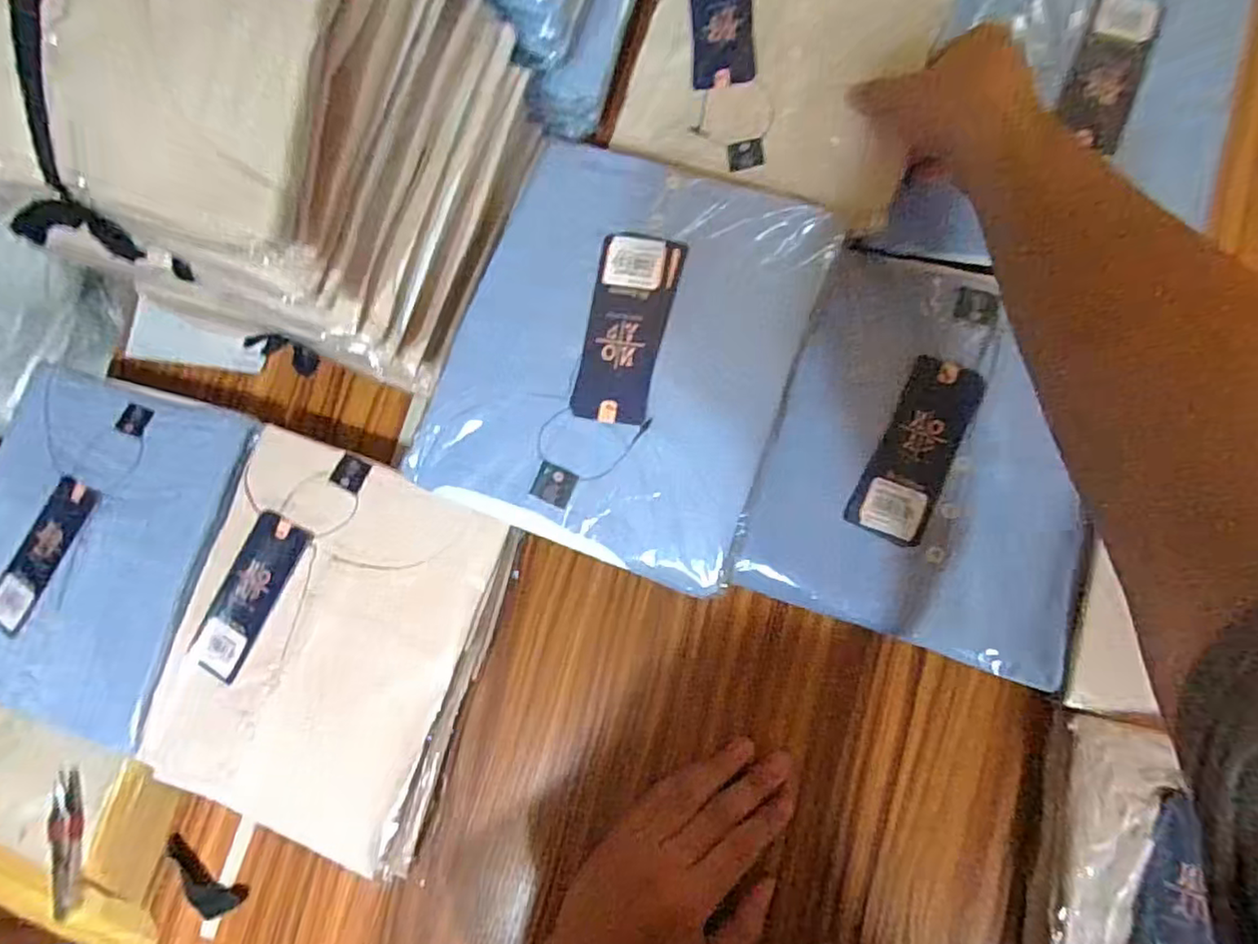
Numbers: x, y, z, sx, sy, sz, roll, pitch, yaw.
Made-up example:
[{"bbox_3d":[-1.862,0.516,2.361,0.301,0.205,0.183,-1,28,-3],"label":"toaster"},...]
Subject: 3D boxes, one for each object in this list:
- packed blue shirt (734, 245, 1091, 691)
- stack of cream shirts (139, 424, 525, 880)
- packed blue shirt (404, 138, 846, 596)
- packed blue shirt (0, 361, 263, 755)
[{"bbox_3d":[0.198,-0.012,0.421,0.199,0.029,0.243,17,86,8],"label":"packed blue shirt"},{"bbox_3d":[-0.215,0.122,0.464,0.212,0.037,0.257,17,86,8],"label":"stack of cream shirts"},{"bbox_3d":[-0.004,-0.074,0.393,0.204,0.022,0.244,19,86,9],"label":"packed blue shirt"},{"bbox_3d":[-0.419,0.058,0.501,0.209,0.044,0.256,17,86,8],"label":"packed blue shirt"}]

